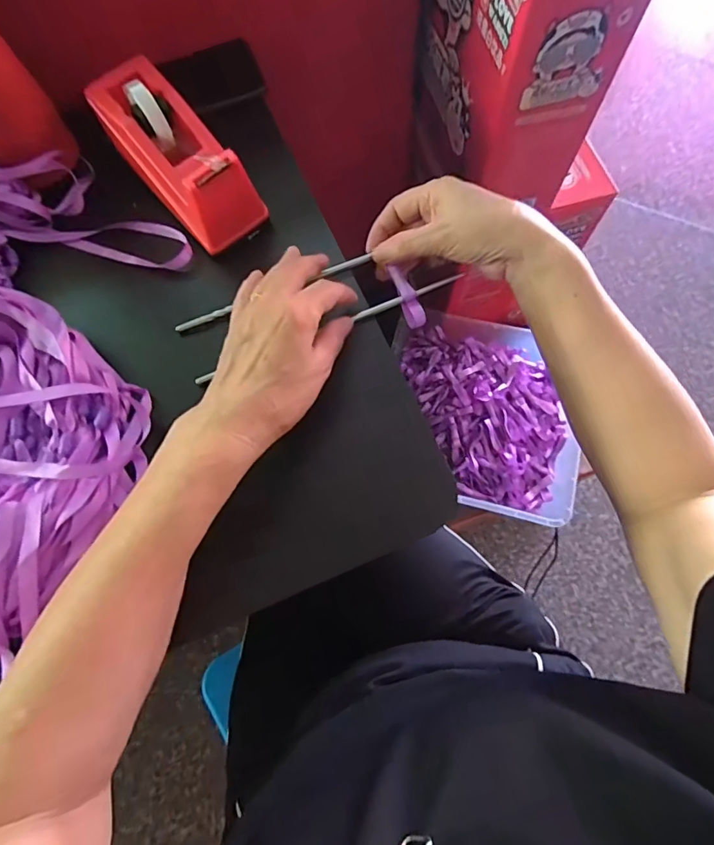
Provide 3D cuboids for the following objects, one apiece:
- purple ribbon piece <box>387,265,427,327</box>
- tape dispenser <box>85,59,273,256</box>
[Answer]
[{"bbox_3d":[0.041,-0.101,0.379,0.014,0.008,0.051,-21,86,-6],"label":"purple ribbon piece"},{"bbox_3d":[-0.148,-0.217,0.379,0.064,0.062,0.152,-41,75,-10],"label":"tape dispenser"}]

